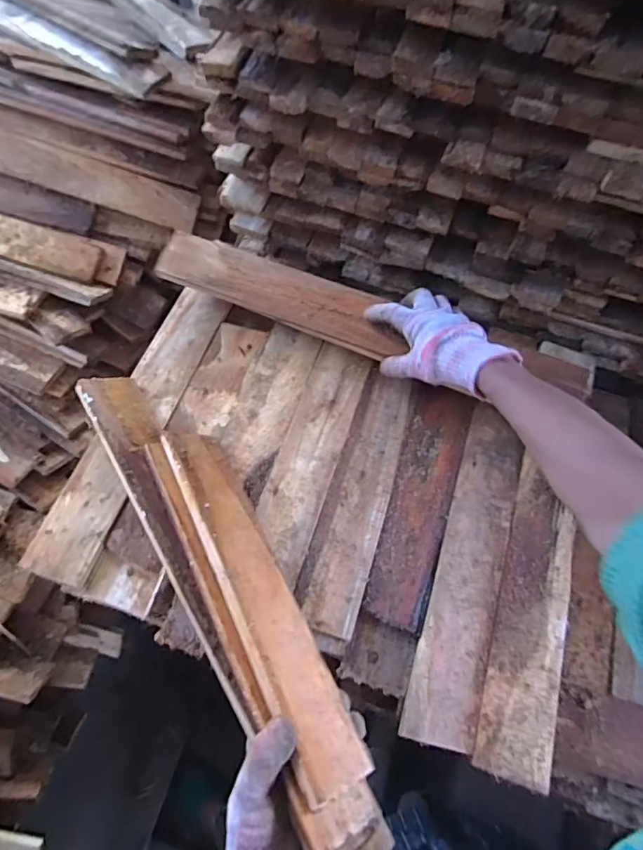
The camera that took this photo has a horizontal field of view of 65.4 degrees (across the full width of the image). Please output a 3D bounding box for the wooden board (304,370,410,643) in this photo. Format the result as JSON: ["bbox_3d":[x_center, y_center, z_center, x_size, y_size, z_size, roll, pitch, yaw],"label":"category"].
[{"bbox_3d":[0.048,0.077,0.582,0.062,0.008,0.311,16,66,5],"label":"wooden board"}]

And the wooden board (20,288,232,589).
[{"bbox_3d":[-0.225,-0.010,0.615,0.074,0.016,0.397,18,66,5],"label":"wooden board"}]

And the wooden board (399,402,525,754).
[{"bbox_3d":[0.168,0.147,0.557,0.072,0.010,0.366,19,66,6],"label":"wooden board"}]

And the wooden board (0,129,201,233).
[{"bbox_3d":[-0.458,-0.459,0.920,0.465,0.023,0.070,18,110,-3],"label":"wooden board"}]

